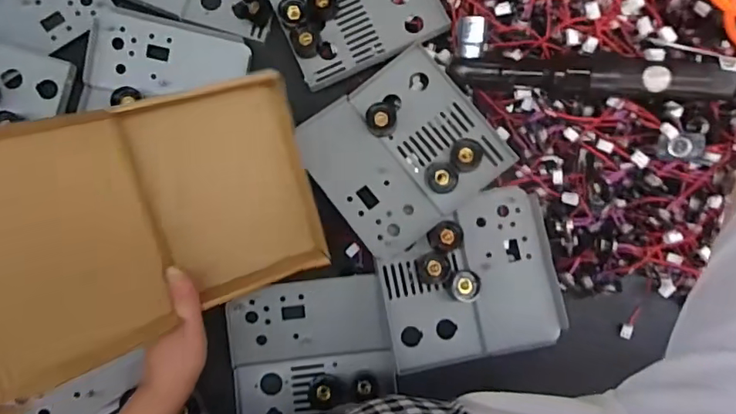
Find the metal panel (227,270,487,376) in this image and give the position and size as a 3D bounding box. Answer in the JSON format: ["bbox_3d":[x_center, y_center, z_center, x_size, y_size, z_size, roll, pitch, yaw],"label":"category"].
[{"bbox_3d":[-0.059,0.113,0.525,0.151,0.011,0.082,-5,102,-5],"label":"metal panel"}]

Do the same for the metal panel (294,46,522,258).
[{"bbox_3d":[0.035,-0.056,0.515,0.166,0.029,0.156,-37,89,-9],"label":"metal panel"}]

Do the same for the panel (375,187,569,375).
[{"bbox_3d":[0.099,0.069,0.517,0.170,0.023,0.150,-10,85,-8],"label":"panel"}]

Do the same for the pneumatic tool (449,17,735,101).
[{"bbox_3d":[0.203,-0.131,0.490,0.249,0.035,0.062,9,83,14],"label":"pneumatic tool"}]

